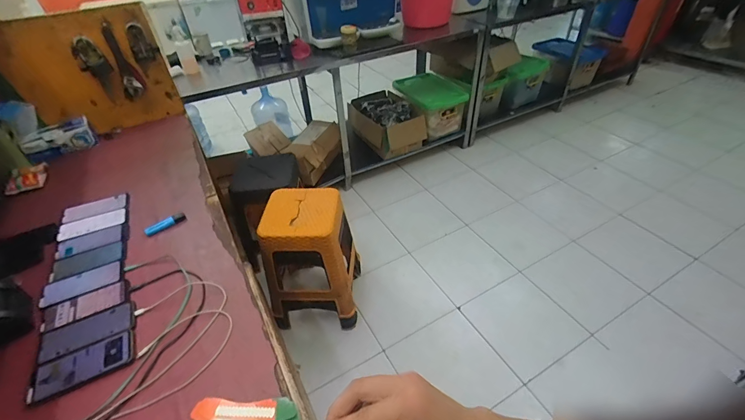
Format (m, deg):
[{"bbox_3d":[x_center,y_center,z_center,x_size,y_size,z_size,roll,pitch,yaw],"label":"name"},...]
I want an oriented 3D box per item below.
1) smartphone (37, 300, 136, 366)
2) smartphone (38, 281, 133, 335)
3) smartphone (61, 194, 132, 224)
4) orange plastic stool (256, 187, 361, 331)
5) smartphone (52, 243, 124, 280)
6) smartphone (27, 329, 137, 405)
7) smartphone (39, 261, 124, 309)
[{"bbox_3d":[-0.580,0.245,0.709,0.170,0.008,0.085,-22,44,-19],"label":"smartphone"},{"bbox_3d":[-0.631,0.212,0.765,0.173,0.005,0.071,-22,44,-20],"label":"smartphone"},{"bbox_3d":[-0.804,-0.008,1.015,0.168,0.007,0.080,-18,43,-15],"label":"smartphone"},{"bbox_3d":[-0.254,0.222,1.497,0.341,0.581,0.313,-1,41,3],"label":"orange plastic stool"},{"bbox_3d":[-0.718,0.125,0.882,0.154,0.004,0.074,-21,44,-19],"label":"smartphone"},{"bbox_3d":[-0.545,0.292,0.659,0.163,0.013,0.076,-24,45,-22],"label":"smartphone"},{"bbox_3d":[-0.672,0.172,0.808,0.161,0.004,0.084,-22,44,-19],"label":"smartphone"}]

